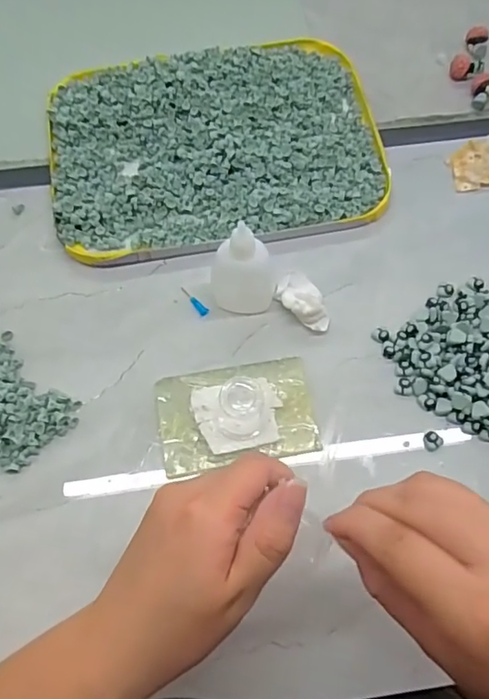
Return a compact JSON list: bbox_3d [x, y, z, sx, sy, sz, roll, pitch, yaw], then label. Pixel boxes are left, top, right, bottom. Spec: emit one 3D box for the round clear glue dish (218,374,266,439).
[{"bbox_3d":[-0.002,0.038,0.353,0.028,0.040,0.035,4,68,2],"label":"round clear glue dish"}]

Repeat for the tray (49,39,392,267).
[{"bbox_3d":[-0.025,-0.176,0.453,0.269,0.021,0.197,-10,69,-4],"label":"tray"}]

